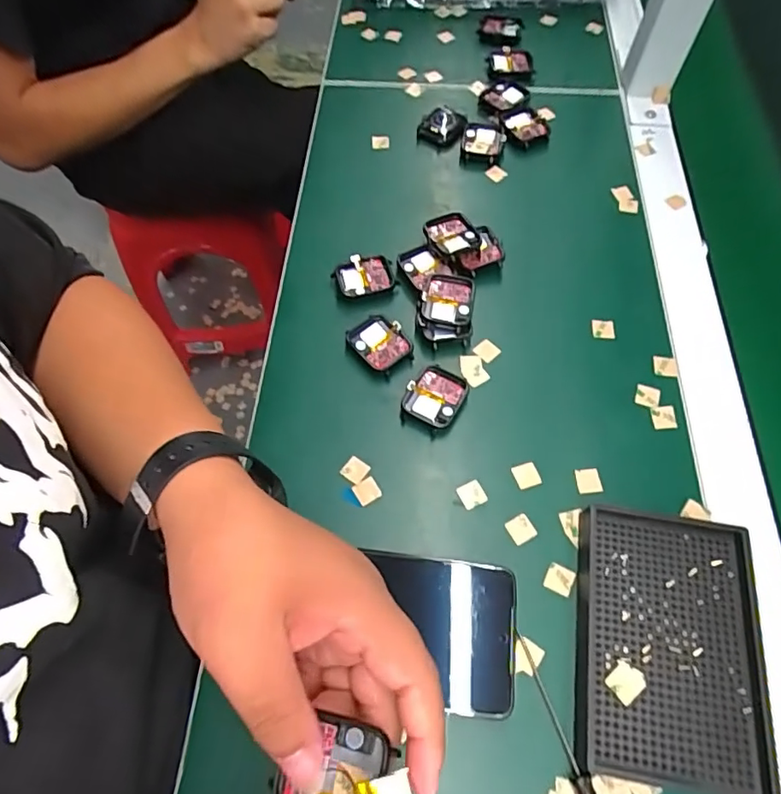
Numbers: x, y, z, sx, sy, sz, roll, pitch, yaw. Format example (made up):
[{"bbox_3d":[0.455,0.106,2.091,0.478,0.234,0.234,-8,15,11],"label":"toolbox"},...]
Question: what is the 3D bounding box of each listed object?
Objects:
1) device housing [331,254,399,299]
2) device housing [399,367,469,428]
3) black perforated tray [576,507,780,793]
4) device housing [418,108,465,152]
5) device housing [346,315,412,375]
[{"bbox_3d":[-0.019,-0.094,0.430,0.047,0.011,0.036,-11,63,-5],"label":"device housing"},{"bbox_3d":[0.031,0.000,0.381,0.038,0.012,0.042,28,66,14],"label":"device housing"},{"bbox_3d":[0.152,0.135,0.301,0.092,0.021,0.136,8,63,5],"label":"black perforated tray"},{"bbox_3d":[0.050,-0.251,0.512,0.041,0.012,0.043,0,63,0],"label":"device housing"},{"bbox_3d":[-0.008,-0.041,0.401,0.047,0.012,0.035,39,69,18],"label":"device housing"}]

